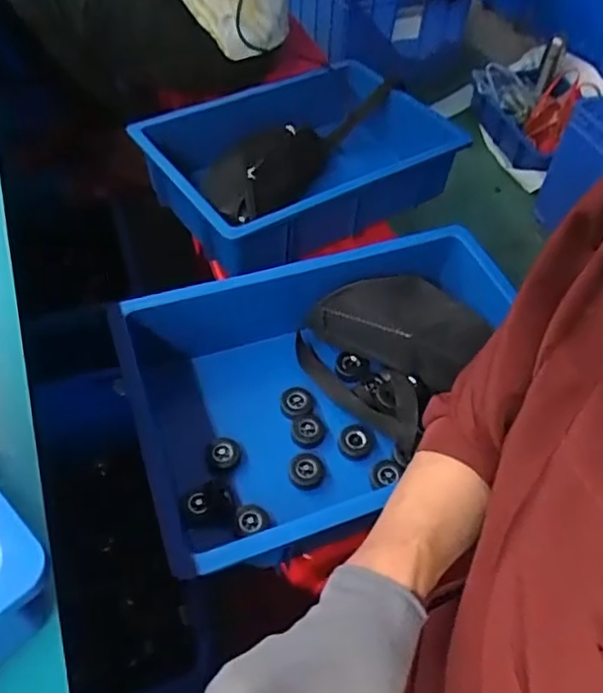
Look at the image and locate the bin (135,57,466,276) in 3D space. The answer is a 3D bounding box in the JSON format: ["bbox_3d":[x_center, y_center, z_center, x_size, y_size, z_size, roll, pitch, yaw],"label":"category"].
[{"bbox_3d":[0.014,-0.304,0.992,0.483,0.130,0.297,-28,58,-24],"label":"bin"}]

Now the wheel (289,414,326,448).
[{"bbox_3d":[0.007,0.096,0.697,0.040,0.011,0.038,2,51,-2],"label":"wheel"}]

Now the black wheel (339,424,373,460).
[{"bbox_3d":[0.061,0.108,0.687,0.036,0.017,0.035,2,51,-2],"label":"black wheel"}]

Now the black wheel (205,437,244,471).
[{"bbox_3d":[-0.086,0.118,0.672,0.037,0.011,0.039,-30,59,-25],"label":"black wheel"}]

